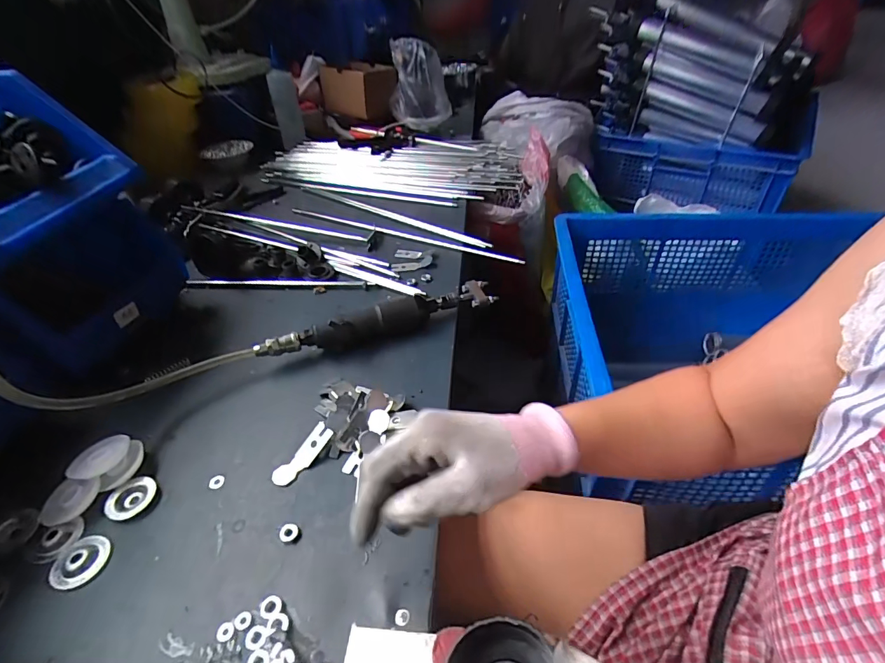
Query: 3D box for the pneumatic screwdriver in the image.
[{"bbox_3d":[-0.074,-0.014,0.518,0.288,0.041,0.050,-15,41,-12],"label":"pneumatic screwdriver"}]

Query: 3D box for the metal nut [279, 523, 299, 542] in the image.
[{"bbox_3d":[-0.123,0.160,0.340,0.014,0.004,0.015,-3,41,2],"label":"metal nut"}]

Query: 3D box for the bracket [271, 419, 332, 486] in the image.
[{"bbox_3d":[-0.128,0.114,0.394,0.022,0.006,0.064,31,68,31],"label":"bracket"}]

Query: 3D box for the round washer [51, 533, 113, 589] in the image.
[{"bbox_3d":[-0.285,0.179,0.335,0.039,0.004,0.039,-3,41,2],"label":"round washer"}]

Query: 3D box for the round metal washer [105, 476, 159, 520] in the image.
[{"bbox_3d":[-0.274,0.147,0.376,0.039,0.006,0.035,-30,47,-27],"label":"round metal washer"}]

